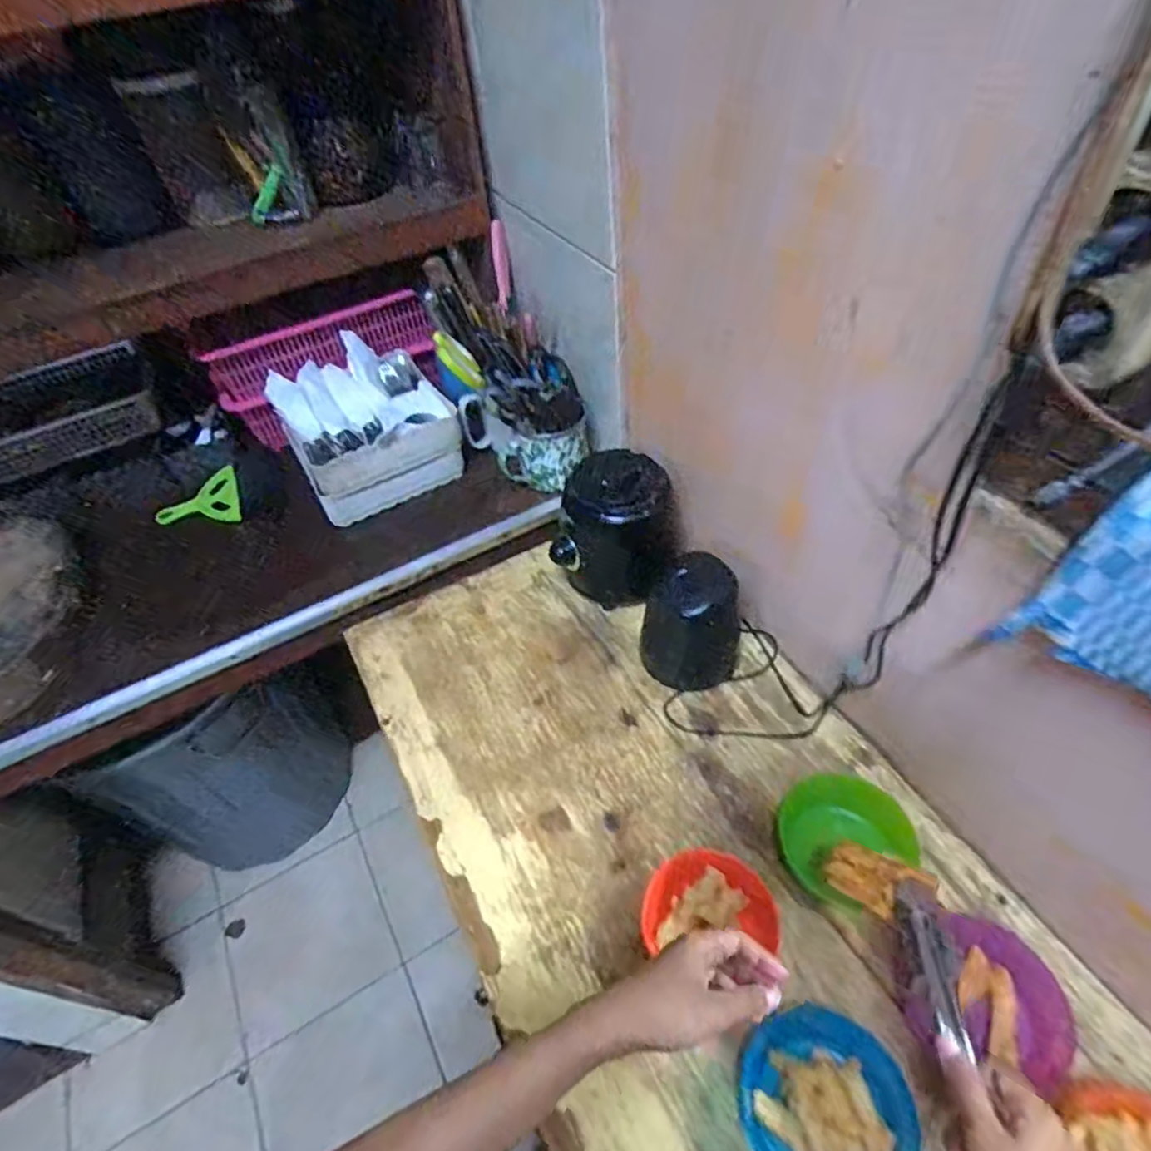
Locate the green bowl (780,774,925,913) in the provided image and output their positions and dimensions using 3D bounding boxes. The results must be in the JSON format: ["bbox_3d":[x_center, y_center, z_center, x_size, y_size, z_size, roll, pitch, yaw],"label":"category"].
[{"bbox_3d":[0.246,0.239,0.606,0.102,0.041,0.104,-3,47,3],"label":"green bowl"}]

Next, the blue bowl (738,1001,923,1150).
[{"bbox_3d":[0.183,0.389,0.478,0.115,0.030,0.115,-3,47,3],"label":"blue bowl"}]

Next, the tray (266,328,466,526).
[{"bbox_3d":[-0.308,-0.223,0.970,0.213,0.147,0.200,-26,50,-16],"label":"tray"}]

